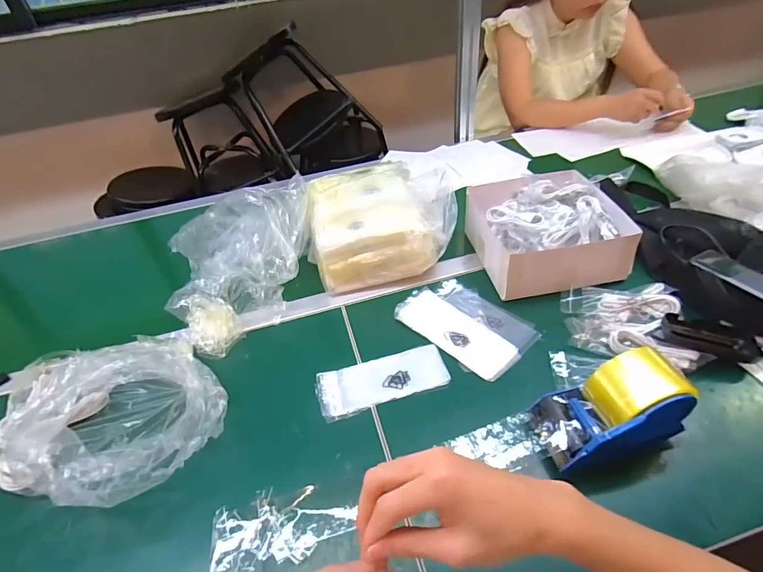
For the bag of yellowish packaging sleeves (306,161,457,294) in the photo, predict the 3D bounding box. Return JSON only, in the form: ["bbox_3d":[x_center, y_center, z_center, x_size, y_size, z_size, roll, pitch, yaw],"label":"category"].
[{"bbox_3d":[-0.002,-0.121,0.741,0.243,0.126,0.227,-8,43,0],"label":"bag of yellowish packaging sleeves"}]

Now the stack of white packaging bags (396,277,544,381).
[{"bbox_3d":[0.125,0.050,0.621,0.128,0.007,0.184,-33,48,-26],"label":"stack of white packaging bags"}]

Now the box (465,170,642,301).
[{"bbox_3d":[0.268,-0.092,0.694,0.208,0.088,0.215,-11,43,-3],"label":"box"}]

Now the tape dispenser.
[{"bbox_3d":[0.246,0.135,0.453,0.149,0.101,0.080,-16,44,-8],"label":"tape dispenser"}]

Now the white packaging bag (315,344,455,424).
[{"bbox_3d":[0.001,0.126,0.563,0.172,0.004,0.069,-15,42,-8],"label":"white packaging bag"}]

